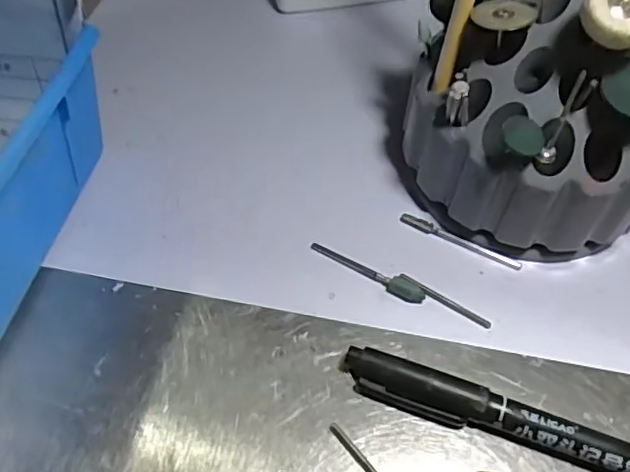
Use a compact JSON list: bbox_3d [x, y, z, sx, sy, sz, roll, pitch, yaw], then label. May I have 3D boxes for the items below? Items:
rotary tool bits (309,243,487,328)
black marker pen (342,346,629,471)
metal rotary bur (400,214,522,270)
[{"bbox_3d":[0.031,0.018,0.229,0.071,0.006,0.009,25,55,15],"label":"rotary tool bits"},{"bbox_3d":[0.070,0.063,0.191,0.127,0.013,0.013,19,54,10],"label":"black marker pen"},{"bbox_3d":[0.058,0.002,0.244,0.050,0.004,0.005,24,55,14],"label":"metal rotary bur"}]

